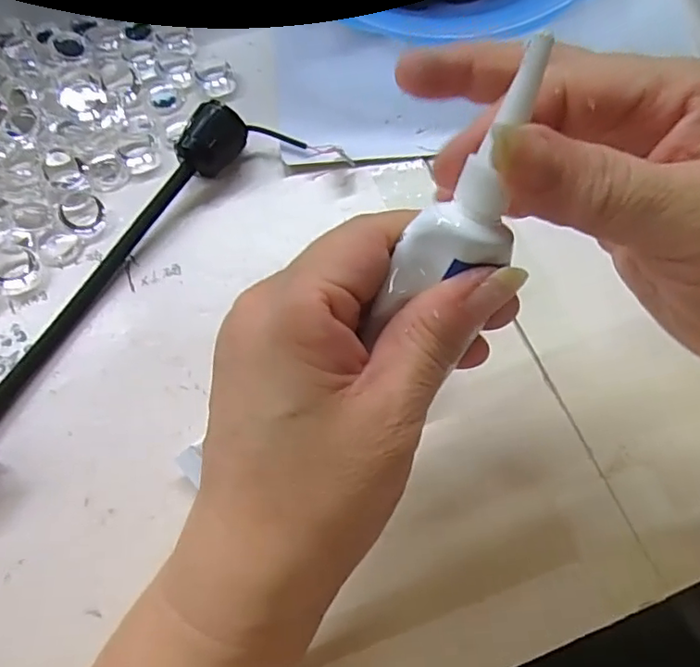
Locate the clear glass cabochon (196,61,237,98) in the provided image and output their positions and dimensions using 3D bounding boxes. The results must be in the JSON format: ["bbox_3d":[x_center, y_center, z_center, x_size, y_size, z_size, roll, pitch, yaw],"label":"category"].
[{"bbox_3d":[-0.074,-0.140,0.323,0.020,0.006,0.017,-14,69,-5],"label":"clear glass cabochon"}]

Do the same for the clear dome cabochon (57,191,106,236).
[{"bbox_3d":[-0.132,-0.061,0.289,0.018,0.007,0.022,-8,69,-2],"label":"clear dome cabochon"}]

